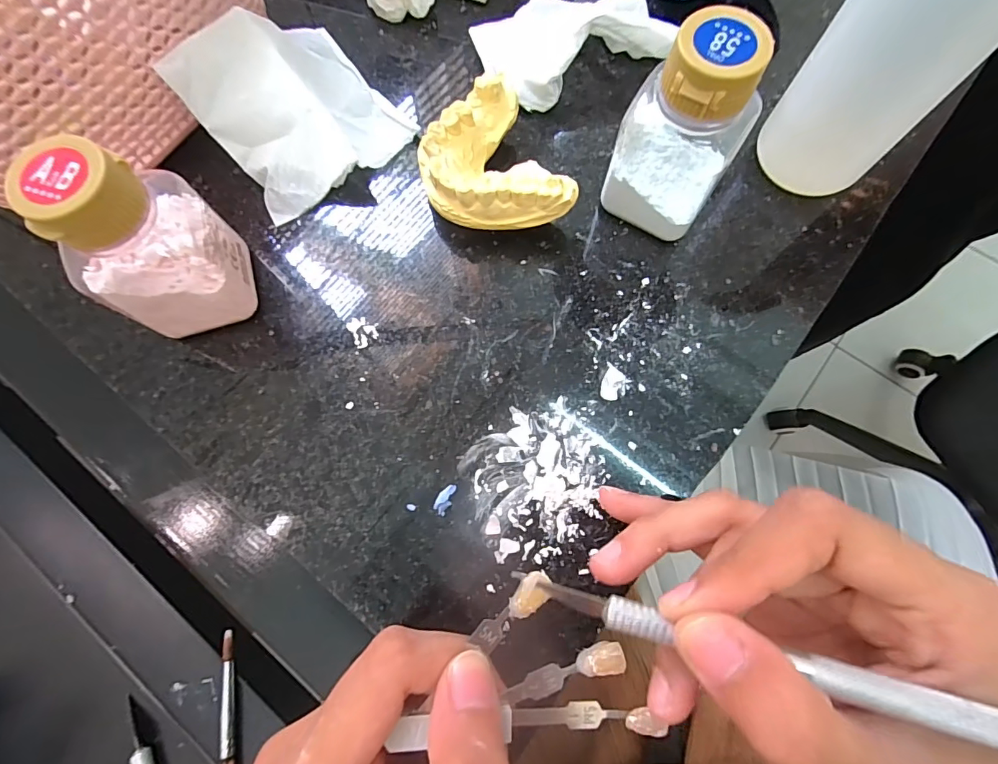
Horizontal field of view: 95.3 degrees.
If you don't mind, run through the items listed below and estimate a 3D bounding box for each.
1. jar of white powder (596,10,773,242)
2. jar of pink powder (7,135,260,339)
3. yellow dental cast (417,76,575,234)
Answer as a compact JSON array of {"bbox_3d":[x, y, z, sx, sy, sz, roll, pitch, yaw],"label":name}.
[{"bbox_3d":[0.068,-0.090,0.172,0.044,0.073,0.033,24,75,8],"label":"jar of white powder"},{"bbox_3d":[-0.128,-0.049,0.161,0.047,0.072,0.047,0,73,1],"label":"jar of pink powder"},{"bbox_3d":[-0.006,-0.090,0.197,0.053,0.027,0.068,-26,75,-7],"label":"yellow dental cast"}]

